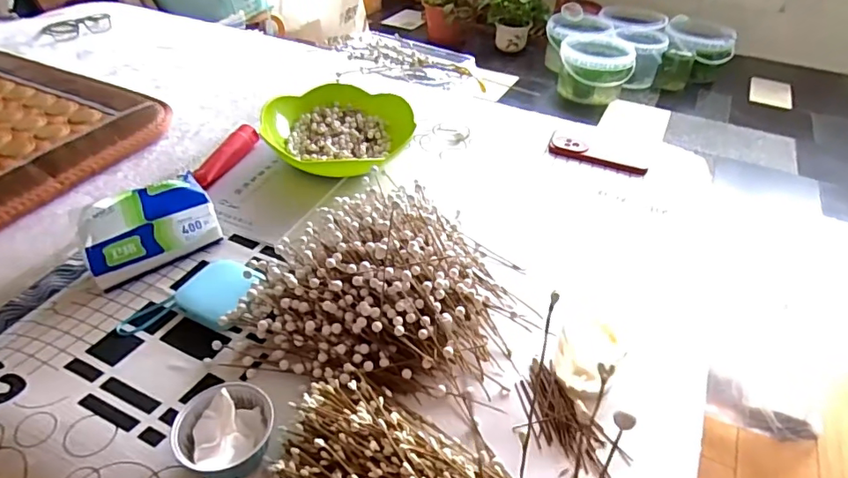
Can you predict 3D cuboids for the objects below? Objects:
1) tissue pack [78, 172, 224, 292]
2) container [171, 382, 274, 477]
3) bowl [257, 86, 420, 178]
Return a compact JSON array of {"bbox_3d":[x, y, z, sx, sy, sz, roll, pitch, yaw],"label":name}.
[{"bbox_3d":[-0.327,-0.016,0.621,0.142,0.080,0.073,-24,47,-28],"label":"tissue pack"},{"bbox_3d":[-0.175,0.167,0.458,0.076,0.035,0.072,2,40,-1],"label":"container"},{"bbox_3d":[-0.133,-0.183,0.835,0.222,0.072,0.205,2,40,-1],"label":"bowl"}]

